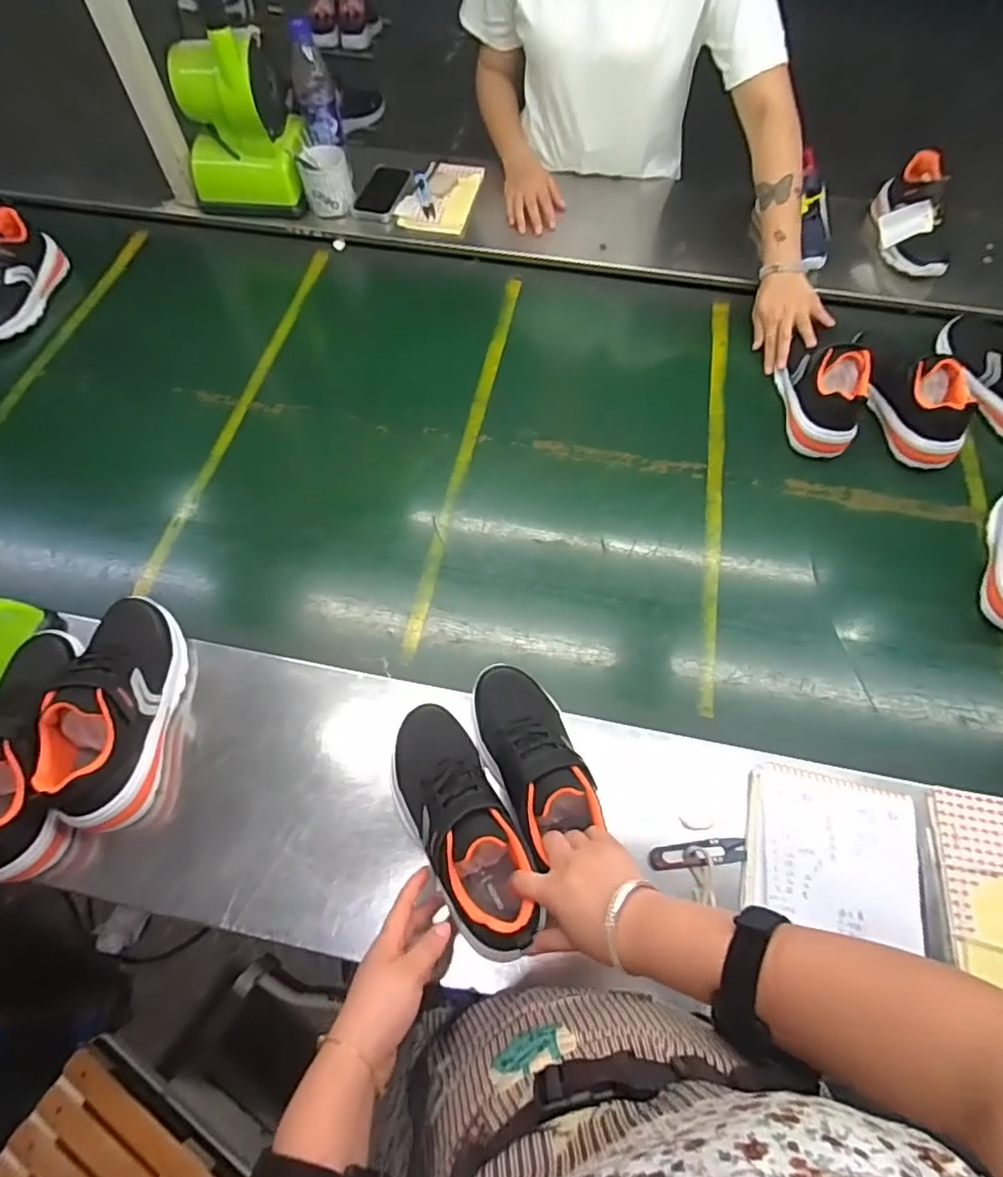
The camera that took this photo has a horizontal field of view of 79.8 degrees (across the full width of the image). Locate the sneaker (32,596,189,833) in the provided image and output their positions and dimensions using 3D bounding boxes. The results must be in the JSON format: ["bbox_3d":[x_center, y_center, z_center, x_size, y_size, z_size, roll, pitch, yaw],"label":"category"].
[{"bbox_3d":[-0.392,0.113,0.603,0.083,0.096,0.231,-1,60,4],"label":"sneaker"}]

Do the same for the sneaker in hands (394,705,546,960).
[{"bbox_3d":[-0.041,0.209,0.547,0.081,0.085,0.211,-22,54,-15],"label":"sneaker in hands"}]

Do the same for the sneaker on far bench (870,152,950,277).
[{"bbox_3d":[0.678,-0.613,0.989,0.089,0.080,0.217,5,74,1],"label":"sneaker on far bench"}]

